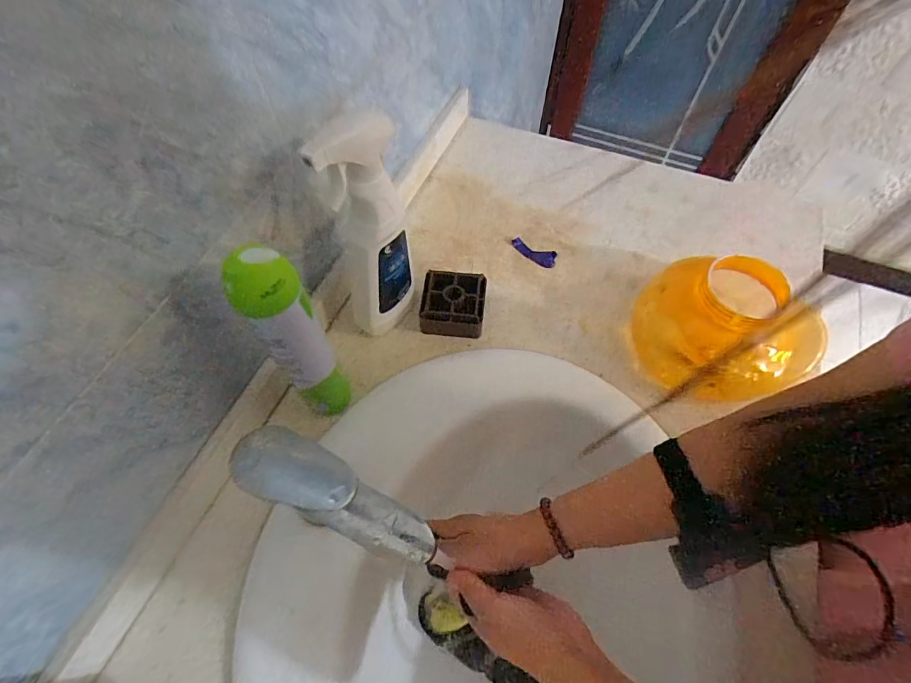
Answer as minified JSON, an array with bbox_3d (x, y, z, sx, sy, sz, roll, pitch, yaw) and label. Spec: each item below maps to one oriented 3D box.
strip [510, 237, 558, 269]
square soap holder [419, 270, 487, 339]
[{"bbox_3d":[0.111,-0.128,0.635,0.070,0.006,0.031,26,63,14],"label":"strip"},{"bbox_3d":[-0.002,-0.050,0.566,0.076,0.043,0.077,8,59,4],"label":"square soap holder"}]

